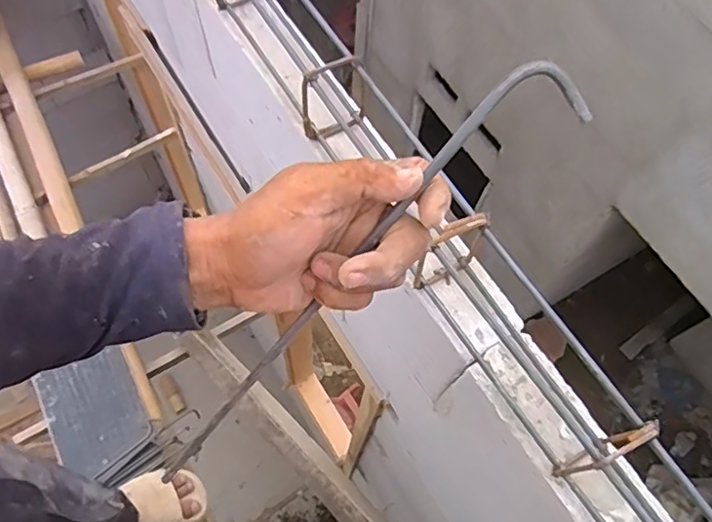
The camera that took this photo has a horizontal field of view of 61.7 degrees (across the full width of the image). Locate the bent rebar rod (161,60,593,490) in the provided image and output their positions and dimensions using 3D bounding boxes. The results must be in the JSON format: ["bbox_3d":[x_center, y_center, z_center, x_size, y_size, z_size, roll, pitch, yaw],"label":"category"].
[{"bbox_3d":[-0.014,0.029,0.370,0.370,0.029,0.034,-45,69,23],"label":"bent rebar rod"}]

